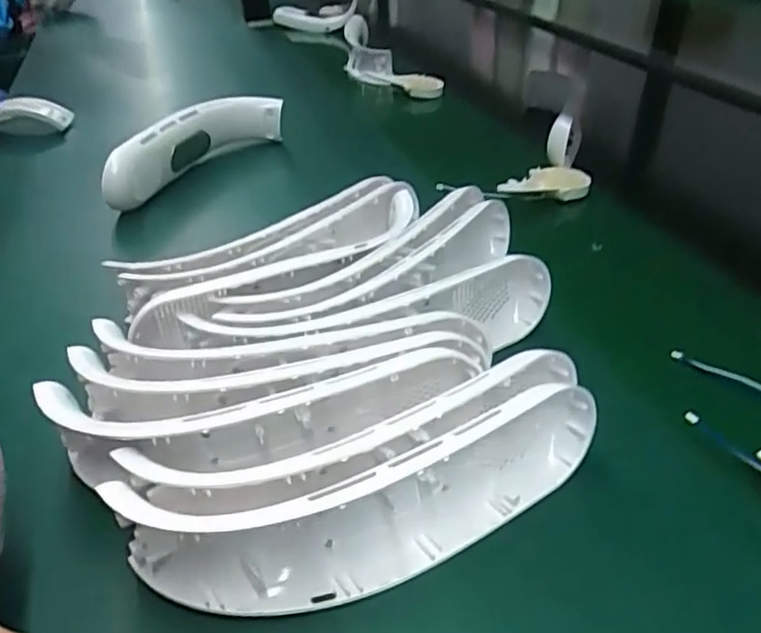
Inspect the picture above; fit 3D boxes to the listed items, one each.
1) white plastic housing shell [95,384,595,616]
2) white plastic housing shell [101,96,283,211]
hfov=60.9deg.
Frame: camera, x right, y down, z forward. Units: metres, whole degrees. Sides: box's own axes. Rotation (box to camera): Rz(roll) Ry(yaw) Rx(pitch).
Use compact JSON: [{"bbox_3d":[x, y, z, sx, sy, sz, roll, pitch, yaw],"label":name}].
[{"bbox_3d":[-0.002,0.068,0.256,0.196,0.043,0.057,-12,38,-10],"label":"white plastic housing shell"},{"bbox_3d":[-0.171,-0.160,0.593,0.057,0.047,0.207,25,46,32],"label":"white plastic housing shell"}]

